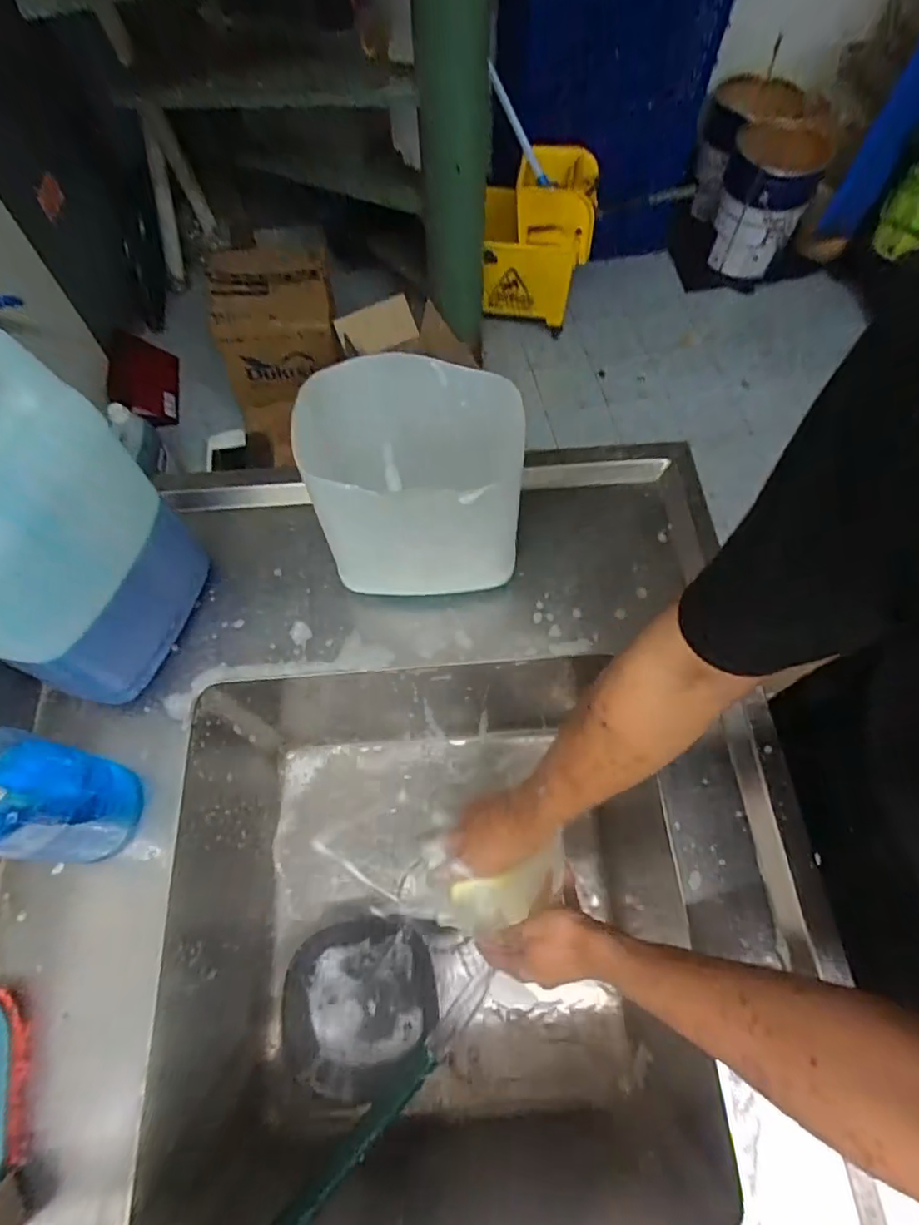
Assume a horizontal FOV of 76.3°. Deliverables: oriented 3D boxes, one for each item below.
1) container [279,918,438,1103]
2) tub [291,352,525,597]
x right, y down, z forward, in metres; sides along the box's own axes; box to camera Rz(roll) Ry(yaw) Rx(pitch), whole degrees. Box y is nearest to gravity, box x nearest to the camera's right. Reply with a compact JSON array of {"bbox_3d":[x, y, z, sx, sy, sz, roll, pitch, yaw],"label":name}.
[{"bbox_3d":[-0.125,0.477,0.713,0.183,0.046,0.177,-3,63,-1],"label":"container"},{"bbox_3d":[-0.041,-0.112,0.573,0.219,0.215,0.127,-6,63,-2],"label":"tub"}]

